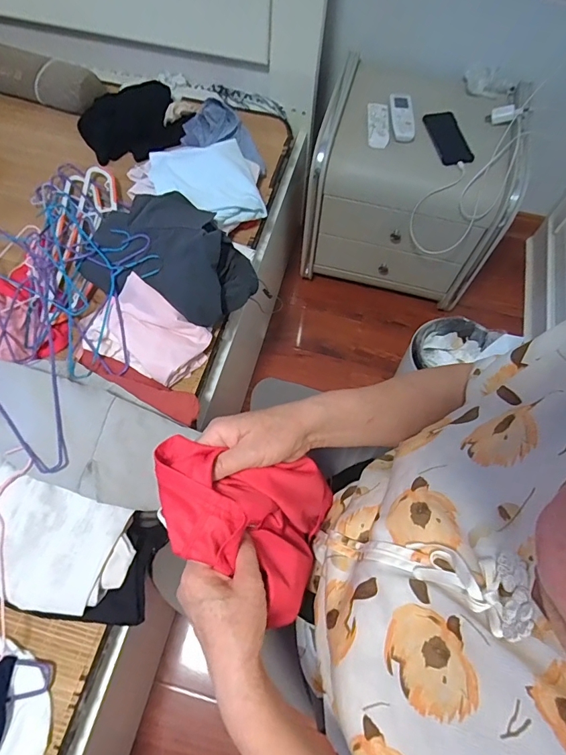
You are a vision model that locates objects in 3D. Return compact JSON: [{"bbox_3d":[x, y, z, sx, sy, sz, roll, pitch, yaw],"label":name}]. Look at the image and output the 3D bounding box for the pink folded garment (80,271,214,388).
[{"bbox_3d":[-0.256,-0.085,0.769,0.219,0.083,0.140,28,67,11],"label":"pink folded garment"}]

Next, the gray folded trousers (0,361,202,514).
[{"bbox_3d":[-0.309,0.073,0.645,0.322,0.055,0.168,26,67,10],"label":"gray folded trousers"}]

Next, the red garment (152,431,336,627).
[{"bbox_3d":[-0.039,0.138,0.431,0.163,0.169,0.139,20,66,7],"label":"red garment"}]

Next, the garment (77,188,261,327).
[{"bbox_3d":[-0.232,-0.251,0.818,0.369,0.097,0.237,32,68,12],"label":"garment"}]

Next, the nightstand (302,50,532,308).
[{"bbox_3d":[0.343,-0.541,1.237,0.510,0.426,0.457,10,65,3],"label":"nightstand"}]

